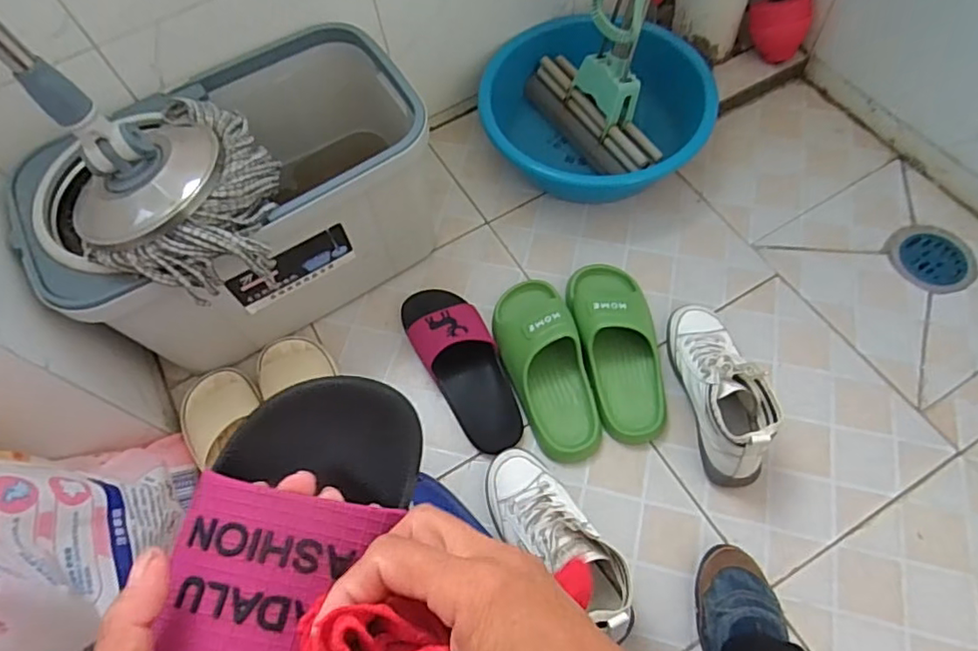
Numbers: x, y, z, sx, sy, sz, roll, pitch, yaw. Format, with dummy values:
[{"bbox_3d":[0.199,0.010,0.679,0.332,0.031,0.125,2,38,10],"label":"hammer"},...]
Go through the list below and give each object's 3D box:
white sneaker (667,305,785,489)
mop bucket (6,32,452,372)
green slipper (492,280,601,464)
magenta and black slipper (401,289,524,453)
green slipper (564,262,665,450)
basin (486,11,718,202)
[{"bbox_3d":[0.278,0.065,0.714,0.075,0.107,0.235,-7,61,-1],"label":"white sneaker"},{"bbox_3d":[-0.289,-0.141,0.764,0.462,0.253,0.286,-30,64,-13],"label":"mop bucket"},{"bbox_3d":[0.070,0.043,0.756,0.099,0.072,0.249,-12,61,-4],"label":"green slipper"},{"bbox_3d":[-0.035,0.040,0.768,0.096,0.060,0.251,-26,63,-11],"label":"magenta and black slipper"},{"bbox_3d":[0.168,0.021,0.767,0.104,0.070,0.253,-7,61,-1],"label":"green slipper"},{"bbox_3d":[0.175,-0.339,0.919,0.333,0.146,0.297,25,65,16],"label":"basin"}]

